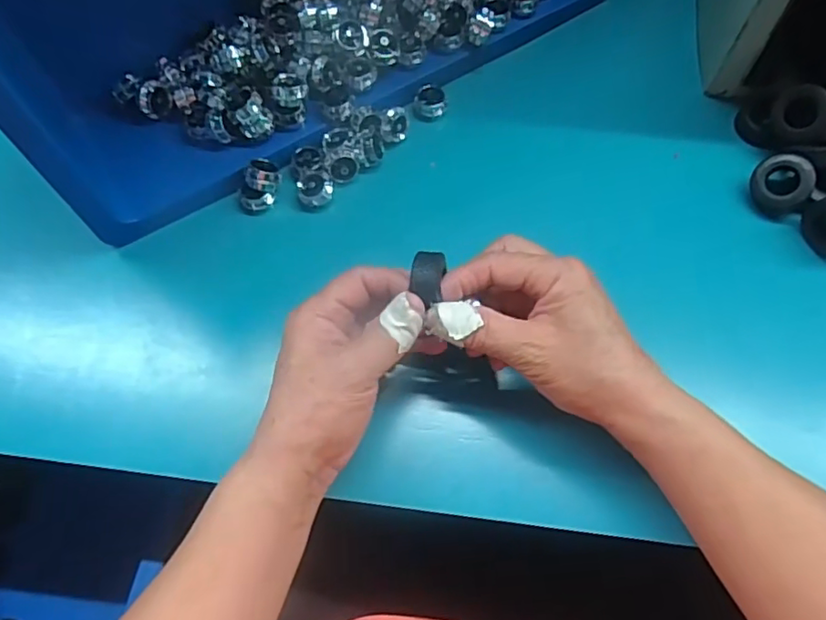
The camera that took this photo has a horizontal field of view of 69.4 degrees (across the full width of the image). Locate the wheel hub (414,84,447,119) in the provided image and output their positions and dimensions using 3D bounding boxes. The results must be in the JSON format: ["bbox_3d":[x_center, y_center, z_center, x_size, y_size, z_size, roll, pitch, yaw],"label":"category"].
[{"bbox_3d":[0.013,-0.157,0.448,0.023,0.012,0.024,0,69,0],"label":"wheel hub"}]

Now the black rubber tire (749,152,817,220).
[{"bbox_3d":[0.251,-0.084,0.407,0.038,0.039,0.016,41,27,22],"label":"black rubber tire"}]

